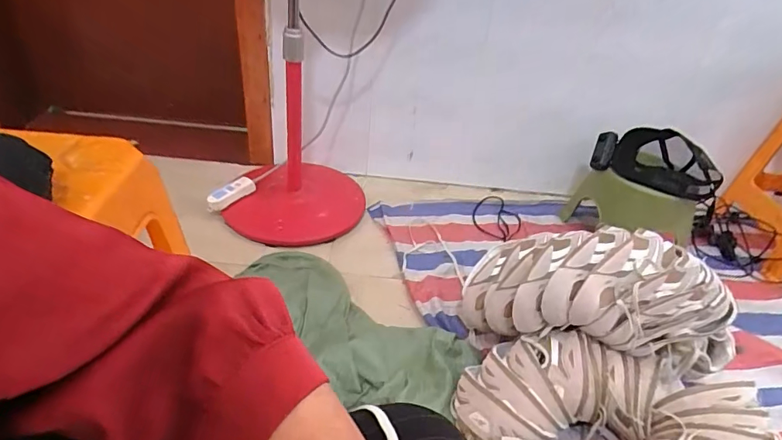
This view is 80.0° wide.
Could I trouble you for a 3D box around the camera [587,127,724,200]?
[{"bbox_3d":[0.688,-0.157,1.201,0.293,0.128,0.101,31,42,31],"label":"camera"}]

